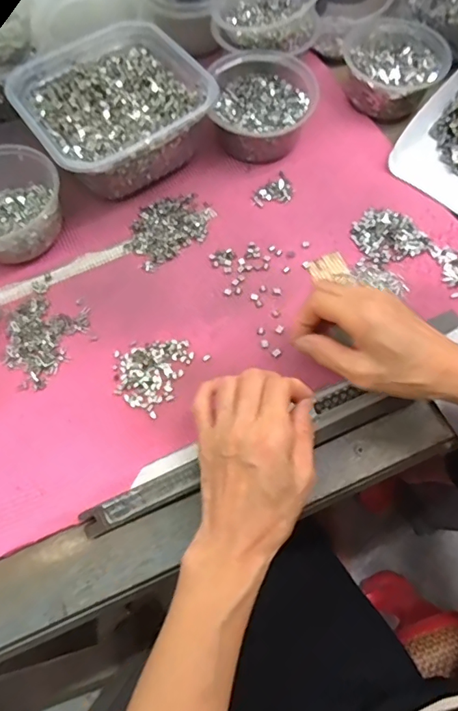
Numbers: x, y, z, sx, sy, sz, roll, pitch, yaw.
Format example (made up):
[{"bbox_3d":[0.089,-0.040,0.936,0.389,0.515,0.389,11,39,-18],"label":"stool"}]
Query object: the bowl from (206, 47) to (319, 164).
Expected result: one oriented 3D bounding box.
[{"bbox_3d":[0.035,-0.262,0.514,0.103,0.064,0.118,0,66,2],"label":"bowl"}]

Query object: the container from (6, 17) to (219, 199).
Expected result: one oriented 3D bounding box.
[{"bbox_3d":[-0.120,-0.252,0.510,0.166,0.072,0.180,-33,69,-12],"label":"container"}]

